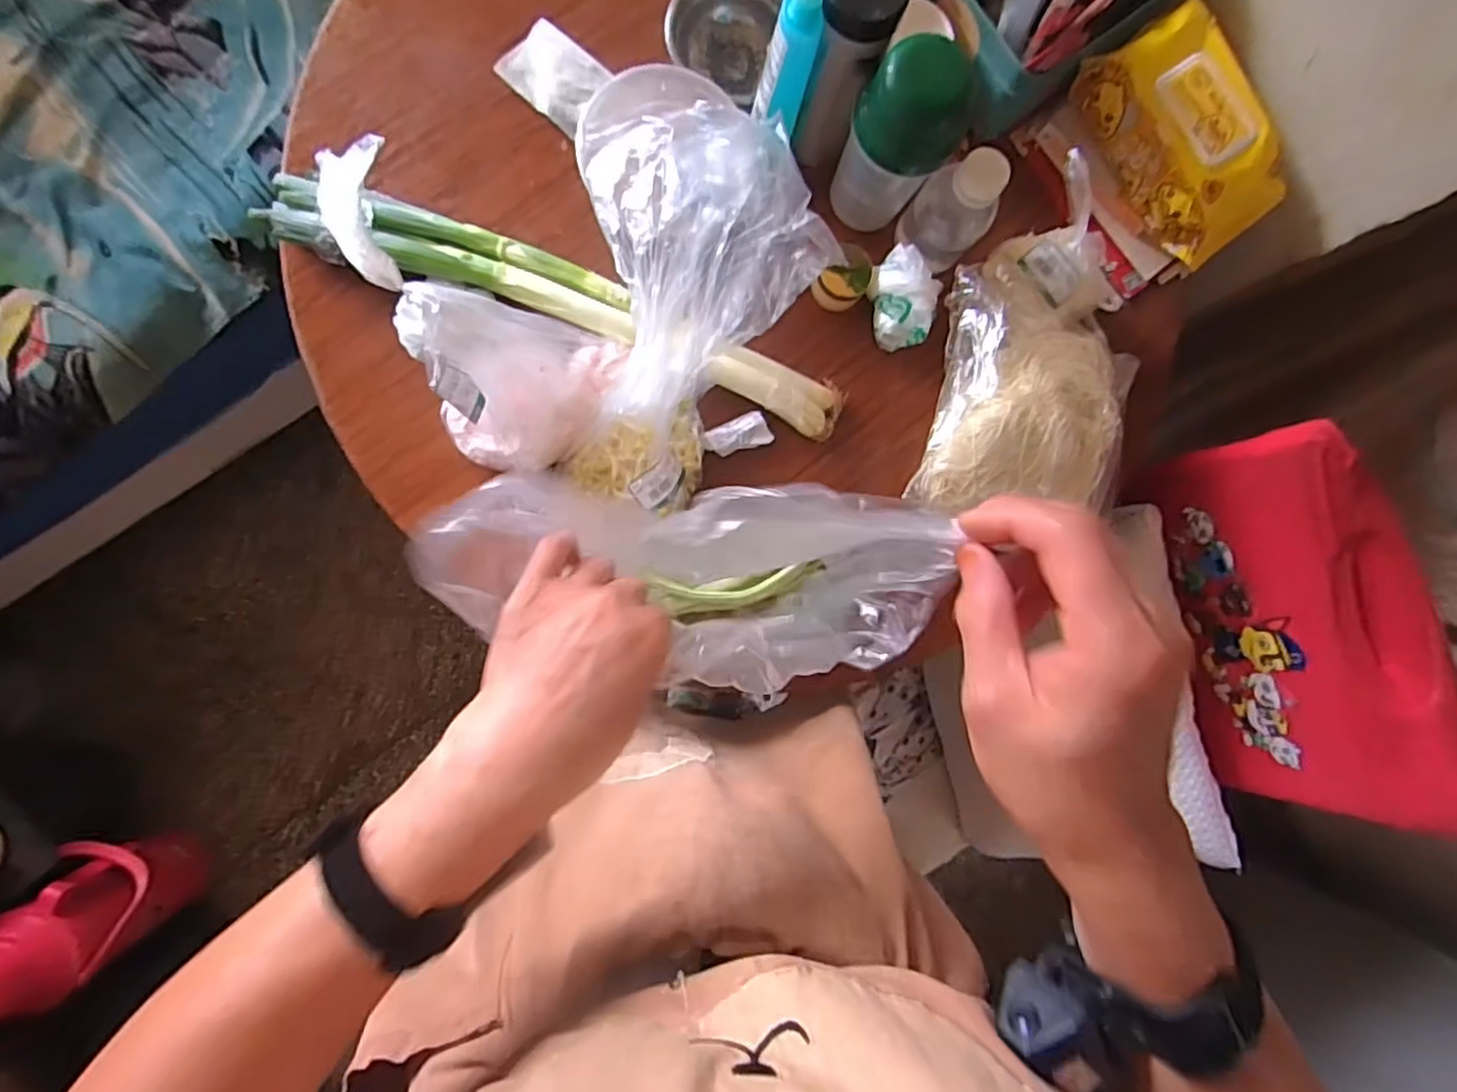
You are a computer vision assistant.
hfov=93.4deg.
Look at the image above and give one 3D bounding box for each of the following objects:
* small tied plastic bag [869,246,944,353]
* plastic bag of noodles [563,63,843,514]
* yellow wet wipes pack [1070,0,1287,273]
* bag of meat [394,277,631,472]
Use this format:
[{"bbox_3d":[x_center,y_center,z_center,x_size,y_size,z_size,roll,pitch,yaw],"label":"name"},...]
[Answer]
[{"bbox_3d":[0.166,-0.236,0.651,0.056,0.039,0.090,-13,90,-6],"label":"small tied plastic bag"},{"bbox_3d":[-0.021,-0.217,0.579,0.216,0.149,0.363,3,88,-6],"label":"plastic bag of noodles"},{"bbox_3d":[0.434,-0.388,0.657,0.116,0.073,0.214,-36,92,-6],"label":"yellow wet wipes pack"},{"bbox_3d":[-0.165,-0.126,0.572,0.162,0.140,0.121,1,89,-6],"label":"bag of meat"}]

